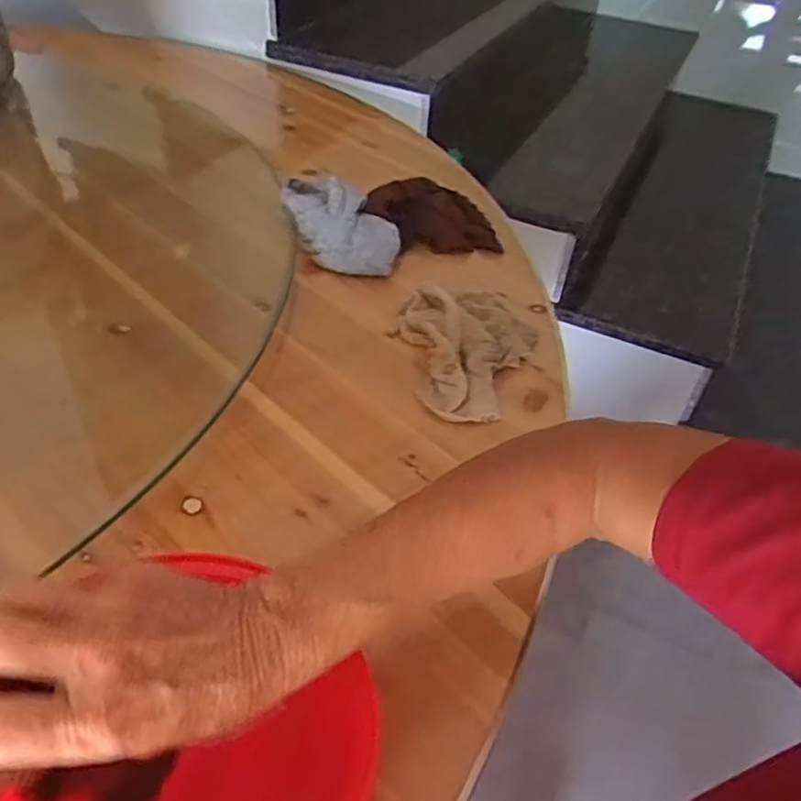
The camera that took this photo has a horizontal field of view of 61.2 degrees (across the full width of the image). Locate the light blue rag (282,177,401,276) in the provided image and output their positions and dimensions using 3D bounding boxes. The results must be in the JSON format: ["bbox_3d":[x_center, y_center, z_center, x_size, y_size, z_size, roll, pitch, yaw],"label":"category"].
[{"bbox_3d":[-0.065,-0.184,0.687,0.078,0.058,0.155,-15,48,-22],"label":"light blue rag"}]

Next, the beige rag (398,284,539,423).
[{"bbox_3d":[0.051,-0.056,0.578,0.112,0.031,0.165,20,45,13],"label":"beige rag"}]

